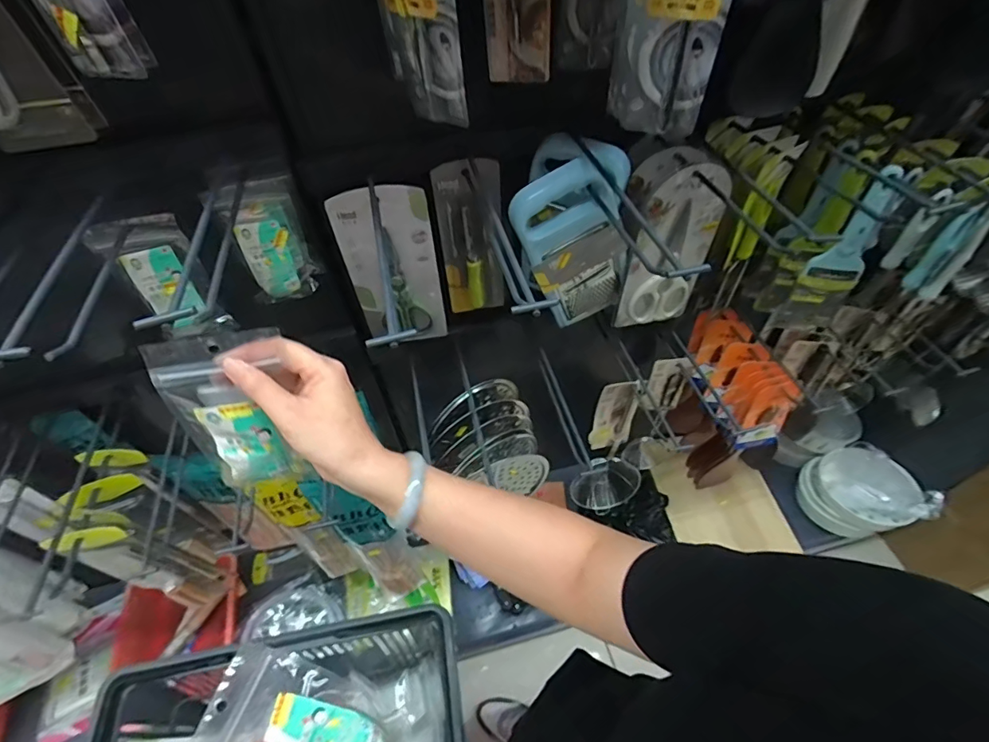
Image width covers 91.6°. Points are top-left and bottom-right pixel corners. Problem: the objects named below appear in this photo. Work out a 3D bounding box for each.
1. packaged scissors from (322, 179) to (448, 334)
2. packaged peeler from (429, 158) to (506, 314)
[{"bbox_3d":[-0.142,-0.139,0.679,0.121,0.259,0.024,-9,51,-4],"label":"packaged scissors"},{"bbox_3d":[-0.034,-0.183,0.701,0.090,0.252,0.018,-2,51,1],"label":"packaged peeler"}]

